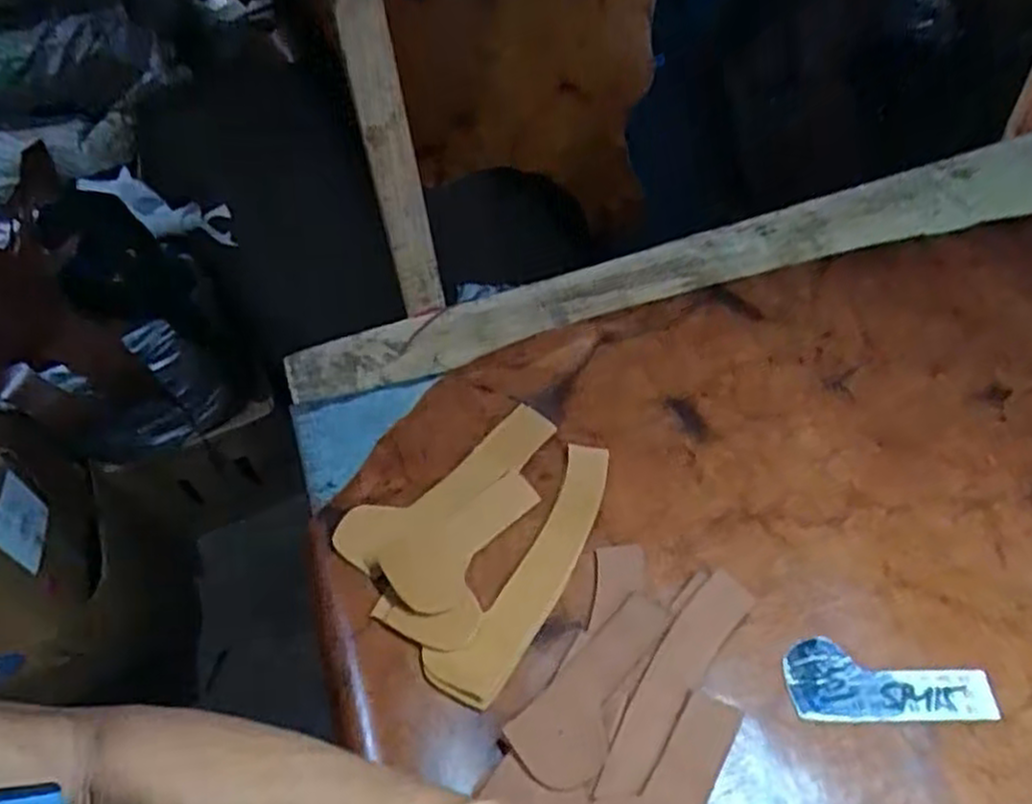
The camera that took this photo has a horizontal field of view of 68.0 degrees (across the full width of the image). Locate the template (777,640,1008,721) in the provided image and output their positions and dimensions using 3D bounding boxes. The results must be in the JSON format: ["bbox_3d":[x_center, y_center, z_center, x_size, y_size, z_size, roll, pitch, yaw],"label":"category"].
[{"bbox_3d":[0.236,0.178,0.488,0.121,0.004,0.050,-1,52,5],"label":"template"}]

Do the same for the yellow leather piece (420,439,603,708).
[{"bbox_3d":[0.014,0.117,0.549,0.051,0.011,0.211,25,56,21],"label":"yellow leather piece"}]

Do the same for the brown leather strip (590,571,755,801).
[{"bbox_3d":[0.099,0.178,0.490,0.034,0.011,0.163,30,57,24],"label":"brown leather strip"}]

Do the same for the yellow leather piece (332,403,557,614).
[{"bbox_3d":[-0.042,0.071,0.589,0.108,0.011,0.185,30,57,24],"label":"yellow leather piece"}]

